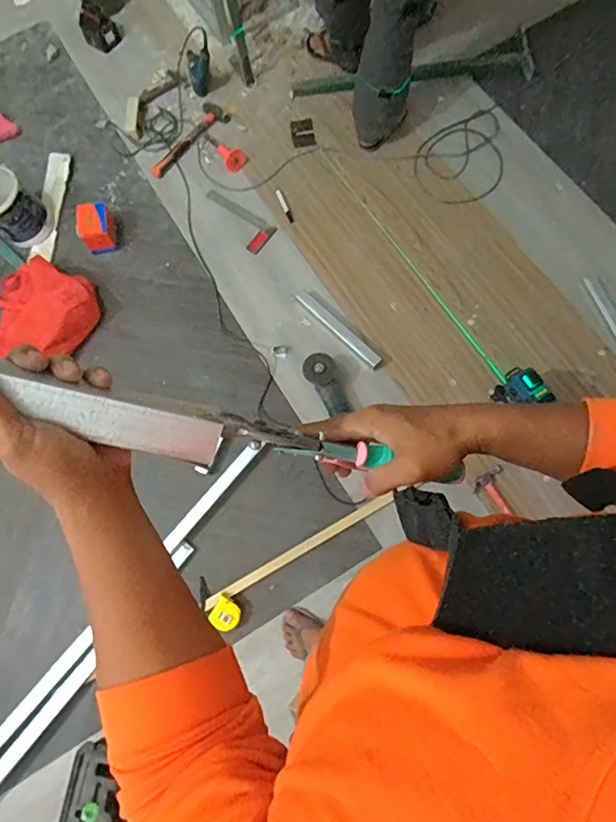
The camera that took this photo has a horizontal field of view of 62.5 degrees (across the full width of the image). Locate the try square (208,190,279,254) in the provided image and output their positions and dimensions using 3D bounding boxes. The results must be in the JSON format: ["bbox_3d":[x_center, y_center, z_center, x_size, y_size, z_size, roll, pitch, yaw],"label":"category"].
[{"bbox_3d":[-0.253,-0.658,1.743,0.301,0.017,0.117,37,78,11],"label":"try square"}]

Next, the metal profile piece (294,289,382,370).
[{"bbox_3d":[0.094,-0.262,1.610,0.053,0.020,0.352,-43,77,-10],"label":"metal profile piece"}]

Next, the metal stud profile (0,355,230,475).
[{"bbox_3d":[-0.228,-0.019,0.345,0.346,0.032,0.047,14,73,-21],"label":"metal stud profile"}]

